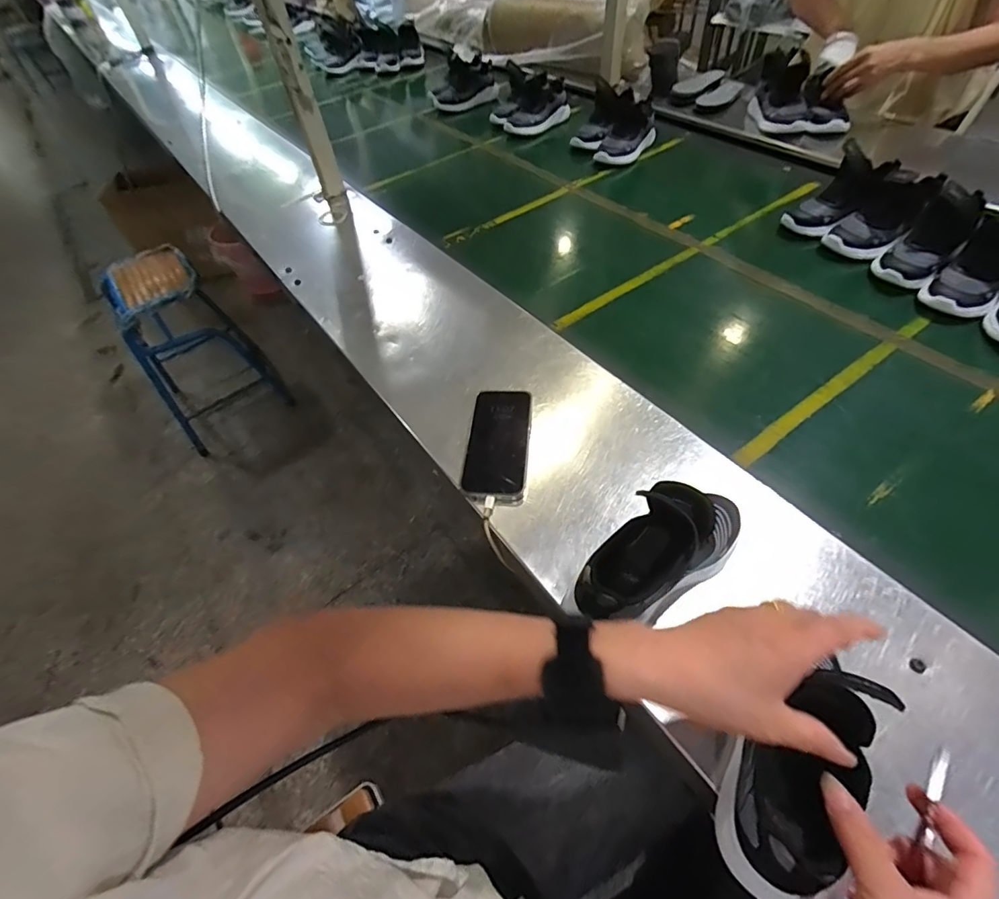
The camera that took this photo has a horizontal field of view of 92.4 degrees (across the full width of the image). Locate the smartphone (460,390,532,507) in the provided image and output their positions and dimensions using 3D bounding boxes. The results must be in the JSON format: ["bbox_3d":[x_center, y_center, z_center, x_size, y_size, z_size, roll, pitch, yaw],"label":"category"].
[{"bbox_3d":[-0.001,-0.010,0.586,0.074,0.010,0.162,5,60,4],"label":"smartphone"}]

